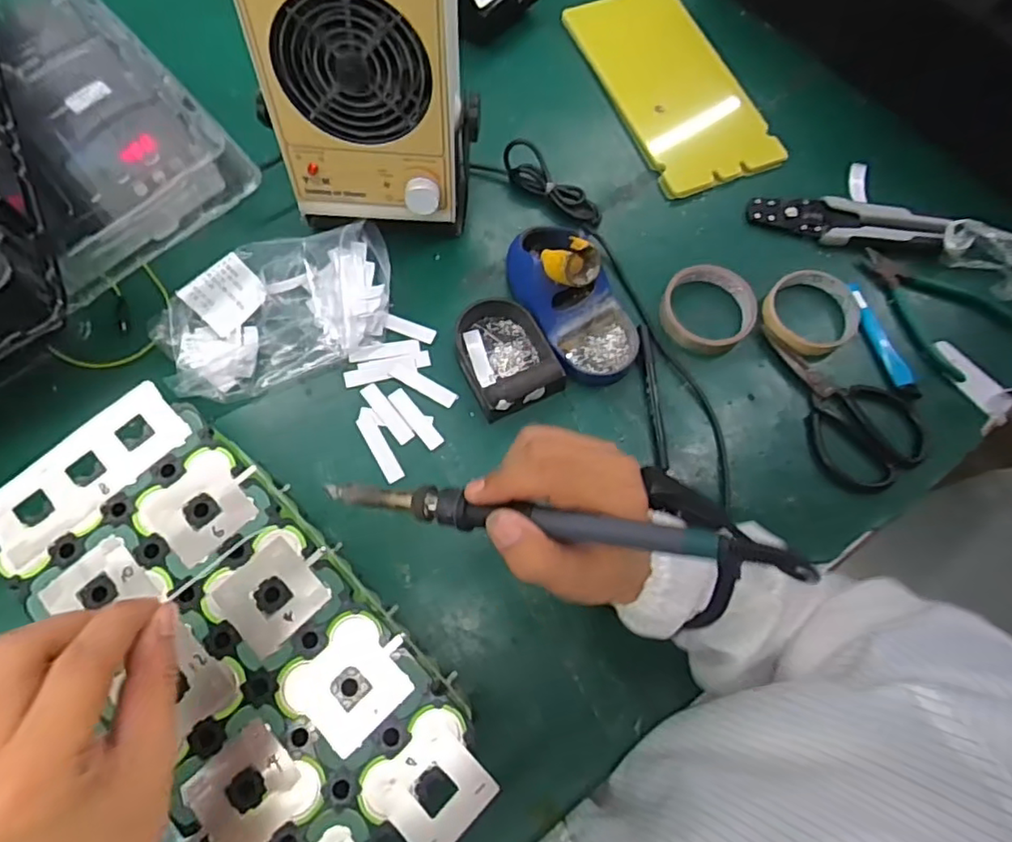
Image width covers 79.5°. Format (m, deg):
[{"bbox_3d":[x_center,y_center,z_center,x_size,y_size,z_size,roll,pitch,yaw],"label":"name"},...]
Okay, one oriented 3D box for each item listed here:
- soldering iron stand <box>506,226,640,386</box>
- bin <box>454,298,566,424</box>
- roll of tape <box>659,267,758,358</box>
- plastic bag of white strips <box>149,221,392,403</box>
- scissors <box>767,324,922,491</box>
[{"bbox_3d":[0.060,-0.113,0.541,0.077,0.082,0.155,-35,76,-13],"label":"soldering iron stand"},{"bbox_3d":[-0.002,-0.063,0.548,0.074,0.038,0.109,-23,74,-10],"label":"bin"},{"bbox_3d":[0.187,-0.104,0.570,0.081,0.027,0.084,1,71,-2],"label":"roll of tape"},{"bbox_3d":[-0.203,-0.103,0.546,0.214,0.051,0.117,-27,74,-11],"label":"plastic bag of white strips"},{"bbox_3d":[0.307,-0.021,0.563,0.110,0.020,0.171,-31,75,-12],"label":"scissors"}]

